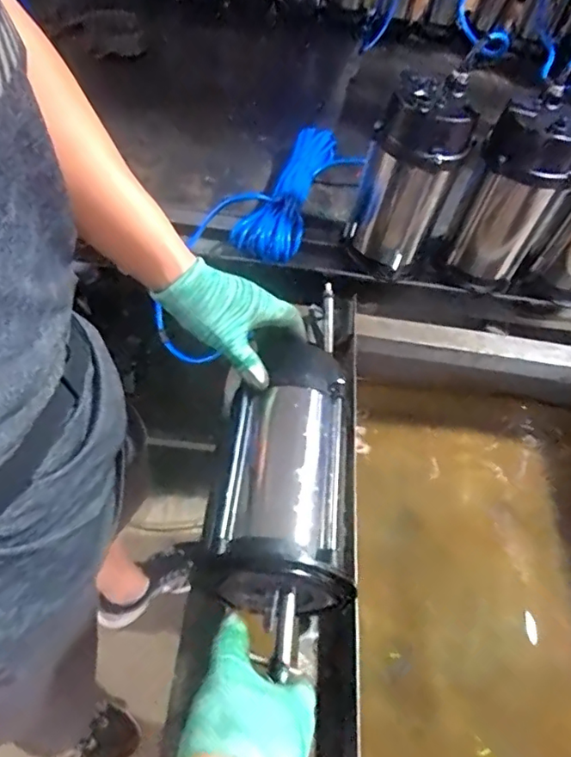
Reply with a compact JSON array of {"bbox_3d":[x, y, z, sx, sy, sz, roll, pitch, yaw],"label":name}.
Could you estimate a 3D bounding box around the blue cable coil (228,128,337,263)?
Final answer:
[{"bbox_3d":[0.004,-0.320,0.917,0.105,0.064,0.352,16,51,3],"label":"blue cable coil"}]

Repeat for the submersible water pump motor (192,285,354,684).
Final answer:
[{"bbox_3d":[0.000,0.085,0.535,0.117,0.102,0.300,8,58,0],"label":"submersible water pump motor"}]

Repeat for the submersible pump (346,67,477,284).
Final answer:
[{"bbox_3d":[0.172,-0.281,0.785,0.129,0.248,0.123,22,52,9],"label":"submersible pump"}]

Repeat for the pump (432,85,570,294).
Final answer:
[{"bbox_3d":[0.328,-0.246,0.805,0.114,0.275,0.114,32,54,16],"label":"pump"}]

